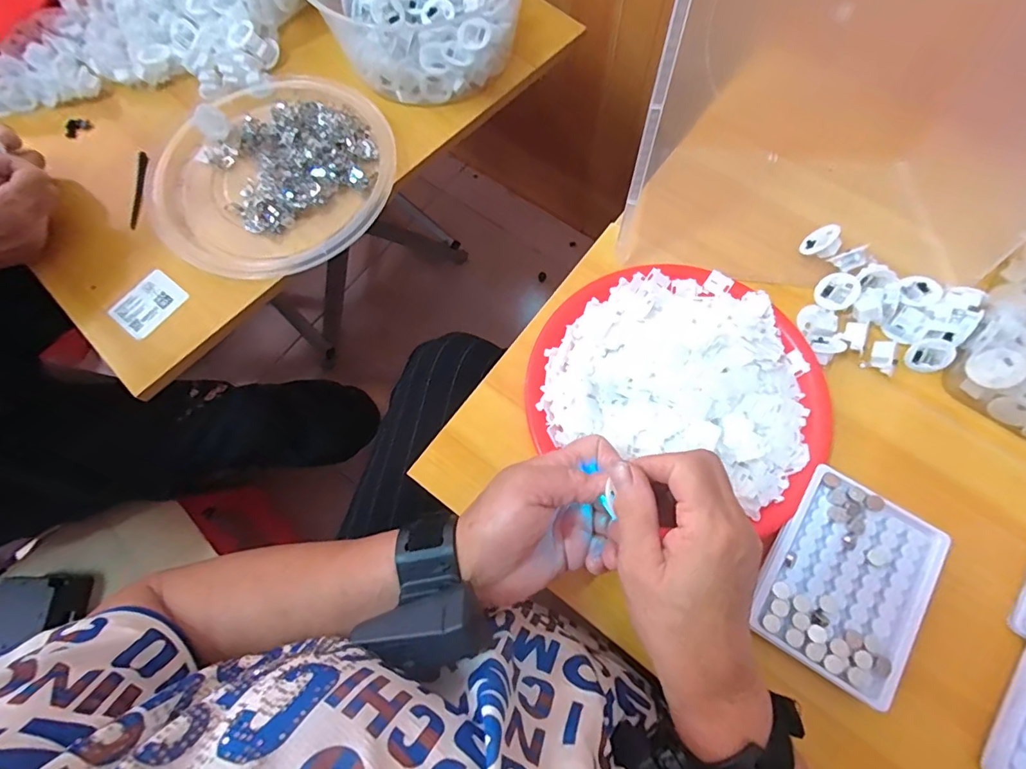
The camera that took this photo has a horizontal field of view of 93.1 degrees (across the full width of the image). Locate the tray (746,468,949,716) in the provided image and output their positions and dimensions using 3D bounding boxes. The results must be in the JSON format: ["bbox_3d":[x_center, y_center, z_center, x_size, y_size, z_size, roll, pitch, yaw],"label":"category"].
[{"bbox_3d":[0.232,0.135,0.338,0.096,0.011,0.129,32,76,11],"label":"tray"}]

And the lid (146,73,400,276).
[{"bbox_3d":[-0.238,-0.218,0.491,0.236,0.013,0.242,-1,72,2],"label":"lid"}]

